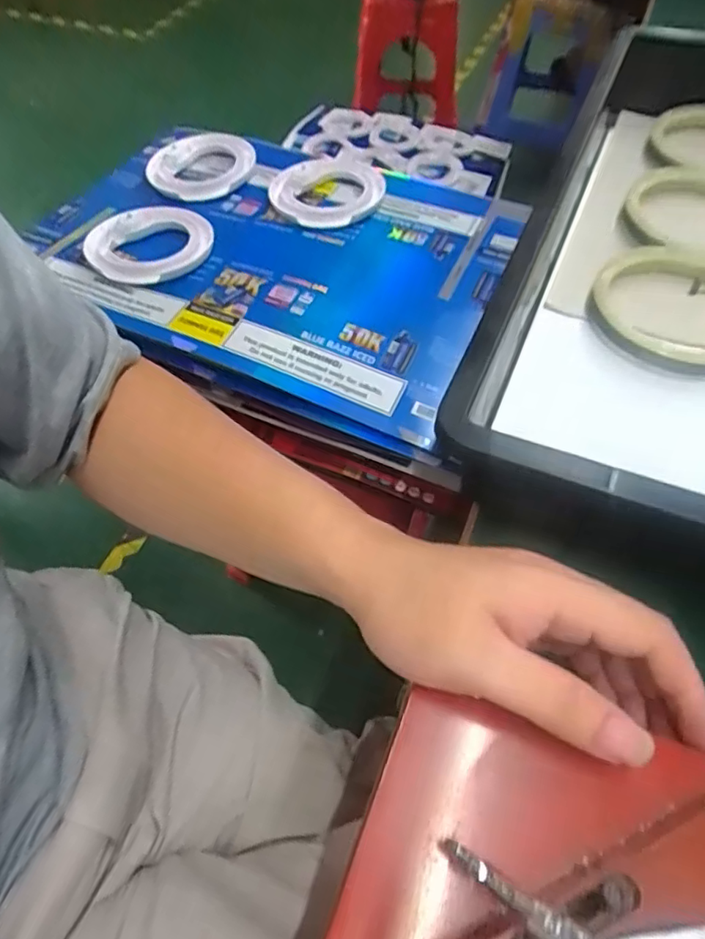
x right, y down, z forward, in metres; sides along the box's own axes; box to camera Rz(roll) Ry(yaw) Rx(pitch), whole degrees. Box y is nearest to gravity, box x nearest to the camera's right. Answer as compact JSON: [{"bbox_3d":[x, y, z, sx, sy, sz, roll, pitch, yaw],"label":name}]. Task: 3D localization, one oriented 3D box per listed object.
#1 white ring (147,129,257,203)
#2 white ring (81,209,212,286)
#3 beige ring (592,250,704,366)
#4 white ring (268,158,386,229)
[{"bbox_3d":[-0.193,-0.385,0.718,0.122,0.019,0.124,-1,56,1],"label":"white ring"},{"bbox_3d":[-0.221,-0.249,0.631,0.133,0.017,0.133,-1,56,1],"label":"white ring"},{"bbox_3d":[0.242,-0.124,0.418,0.119,0.021,0.113,-1,56,1],"label":"beige ring"},{"bbox_3d":[-0.032,-0.333,0.686,0.131,0.027,0.131,-3,56,-1],"label":"white ring"}]

